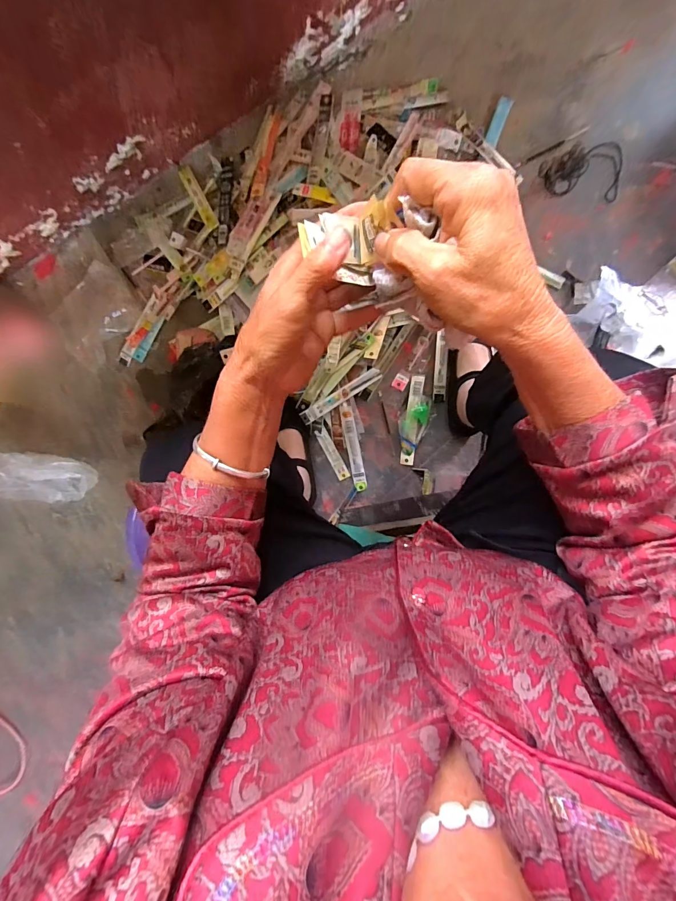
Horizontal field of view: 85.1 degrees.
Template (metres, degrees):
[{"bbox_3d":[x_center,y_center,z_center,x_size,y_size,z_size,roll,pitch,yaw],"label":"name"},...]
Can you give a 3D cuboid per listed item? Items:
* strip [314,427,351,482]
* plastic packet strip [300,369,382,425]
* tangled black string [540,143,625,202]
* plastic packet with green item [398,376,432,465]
[{"bbox_3d":[-0.011,0.008,0.750,0.026,0.005,0.111,-27,94,9],"label":"strip"},{"bbox_3d":[0.006,-0.105,0.709,0.171,0.006,0.025,-32,112,-1],"label":"plastic packet strip"},{"bbox_3d":[0.423,-0.490,0.640,0.137,0.015,0.088,7,98,5],"label":"tangled black string"},{"bbox_3d":[0.149,-0.057,0.726,0.053,0.019,0.170,16,99,4],"label":"plastic packet with green item"}]

